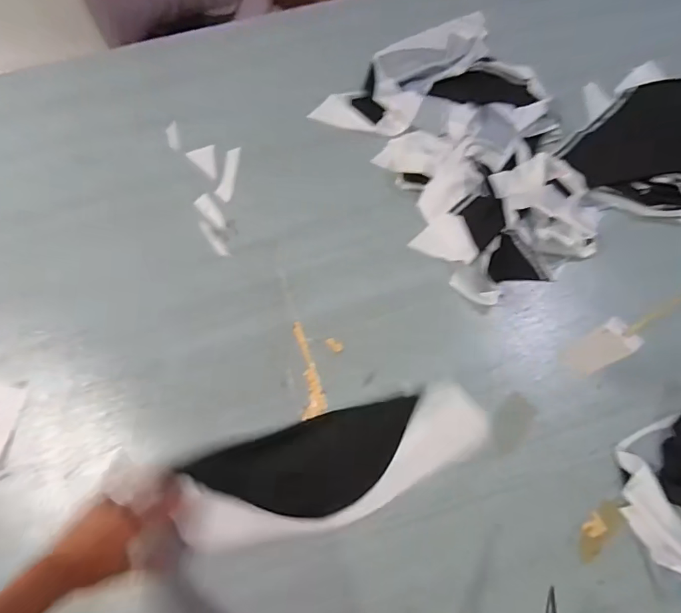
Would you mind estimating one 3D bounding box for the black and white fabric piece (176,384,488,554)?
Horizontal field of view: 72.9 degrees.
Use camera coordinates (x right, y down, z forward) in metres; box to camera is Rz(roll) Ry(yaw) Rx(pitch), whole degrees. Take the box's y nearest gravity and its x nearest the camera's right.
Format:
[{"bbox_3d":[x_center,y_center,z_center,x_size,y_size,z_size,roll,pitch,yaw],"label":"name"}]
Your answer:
[{"bbox_3d":[0.001,0.226,0.659,0.418,0.036,0.144,-18,70,-5],"label":"black and white fabric piece"}]

